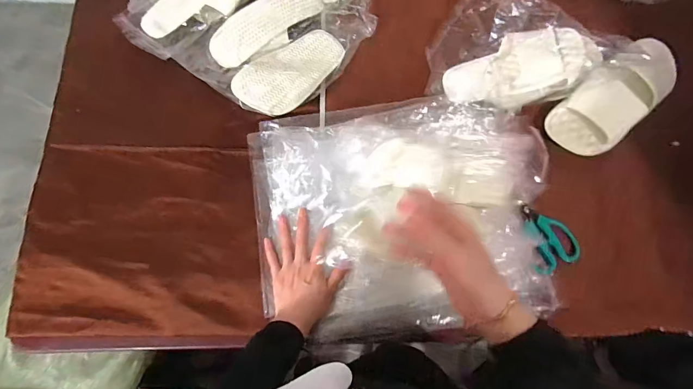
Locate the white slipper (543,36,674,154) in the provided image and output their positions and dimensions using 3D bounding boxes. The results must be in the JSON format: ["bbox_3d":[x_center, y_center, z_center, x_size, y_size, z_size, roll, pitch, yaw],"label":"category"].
[{"bbox_3d":[0.483,-0.179,0.628,0.288,0.066,0.115,-37,79,-11],"label":"white slipper"}]

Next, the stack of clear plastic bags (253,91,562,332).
[{"bbox_3d":[0.085,0.032,0.568,0.451,0.047,0.353,-5,85,-1],"label":"stack of clear plastic bags"}]

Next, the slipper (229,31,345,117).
[{"bbox_3d":[-0.092,-0.210,0.620,0.098,0.030,0.229,36,57,8],"label":"slipper"}]

